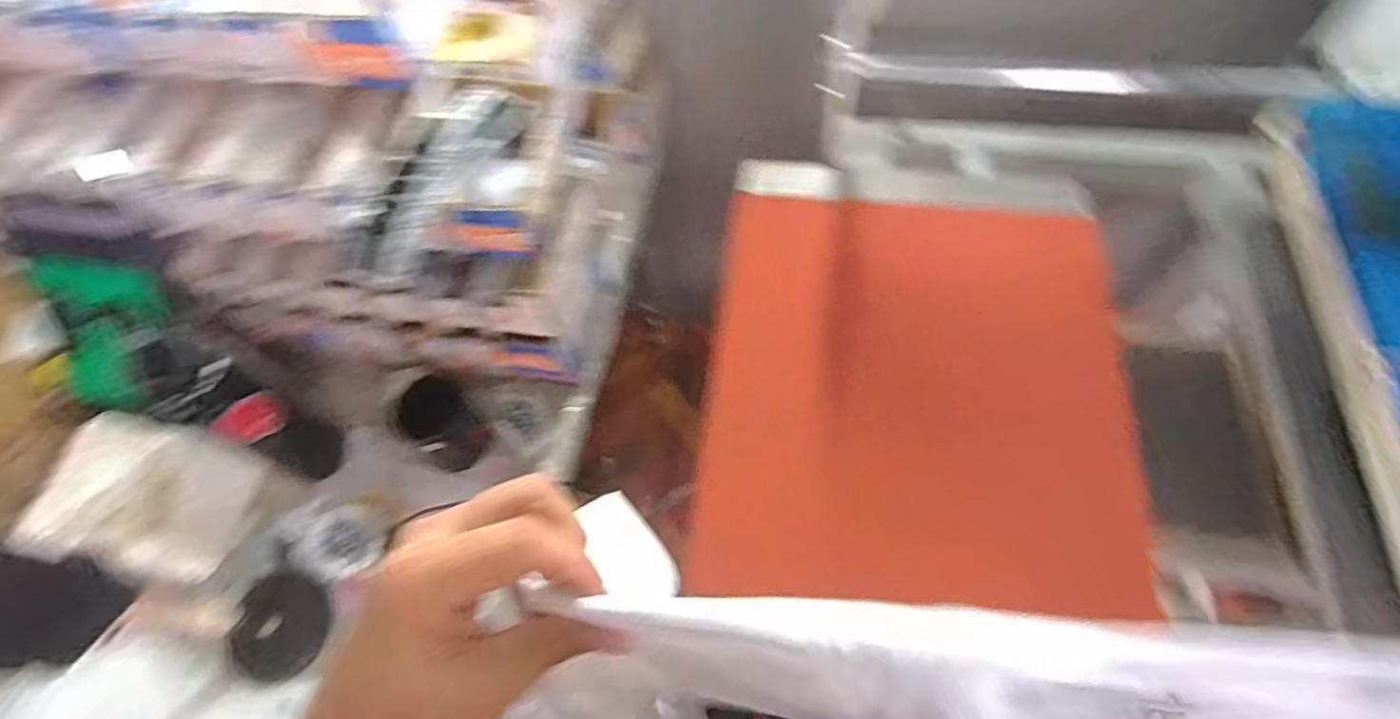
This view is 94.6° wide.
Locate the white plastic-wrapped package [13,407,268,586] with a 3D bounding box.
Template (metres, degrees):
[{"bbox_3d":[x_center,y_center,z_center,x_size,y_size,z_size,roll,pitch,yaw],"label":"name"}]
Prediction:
[{"bbox_3d":[-0.599,0.140,0.706,0.153,0.125,0.155,16,66,11],"label":"white plastic-wrapped package"}]

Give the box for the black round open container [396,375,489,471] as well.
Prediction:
[{"bbox_3d":[-0.295,0.074,0.754,0.082,0.096,0.077,-1,64,3],"label":"black round open container"}]

